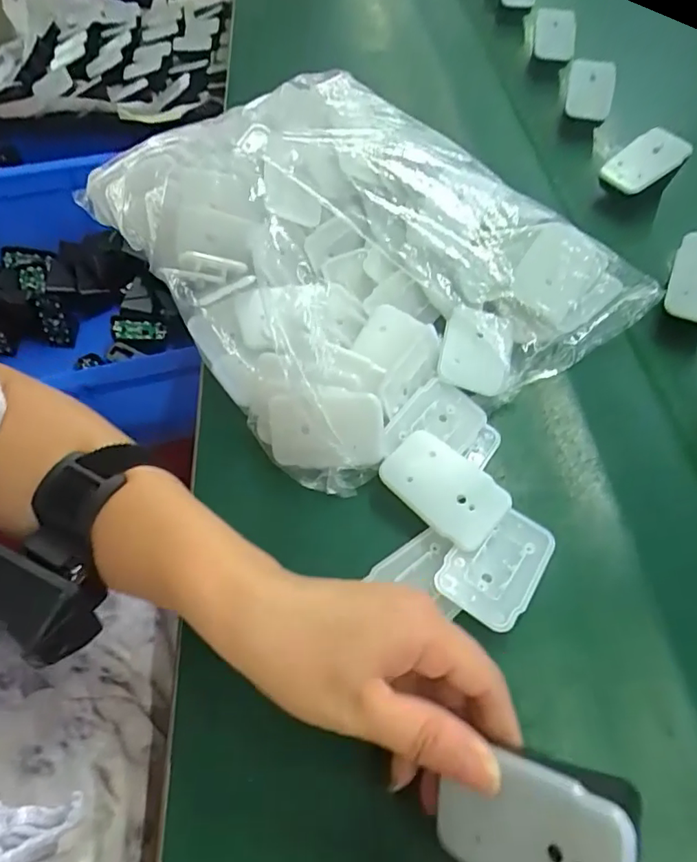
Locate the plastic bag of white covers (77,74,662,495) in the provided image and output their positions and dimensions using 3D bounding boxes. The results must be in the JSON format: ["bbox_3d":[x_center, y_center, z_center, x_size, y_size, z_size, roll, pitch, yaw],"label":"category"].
[{"bbox_3d":[0.004,-0.142,0.378,0.265,0.074,0.318,-30,62,-18],"label":"plastic bag of white covers"}]

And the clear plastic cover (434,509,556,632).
[{"bbox_3d":[0.079,0.070,0.286,0.043,0.010,0.065,34,63,19],"label":"clear plastic cover"}]

